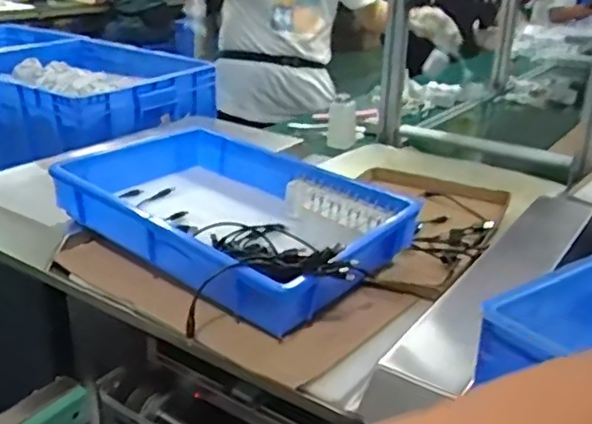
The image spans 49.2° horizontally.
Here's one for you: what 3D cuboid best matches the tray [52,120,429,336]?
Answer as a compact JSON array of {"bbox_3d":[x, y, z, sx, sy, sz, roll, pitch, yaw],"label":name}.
[{"bbox_3d":[-0.096,-0.008,0.890,0.495,0.079,0.289,19,29,35],"label":"tray"}]

